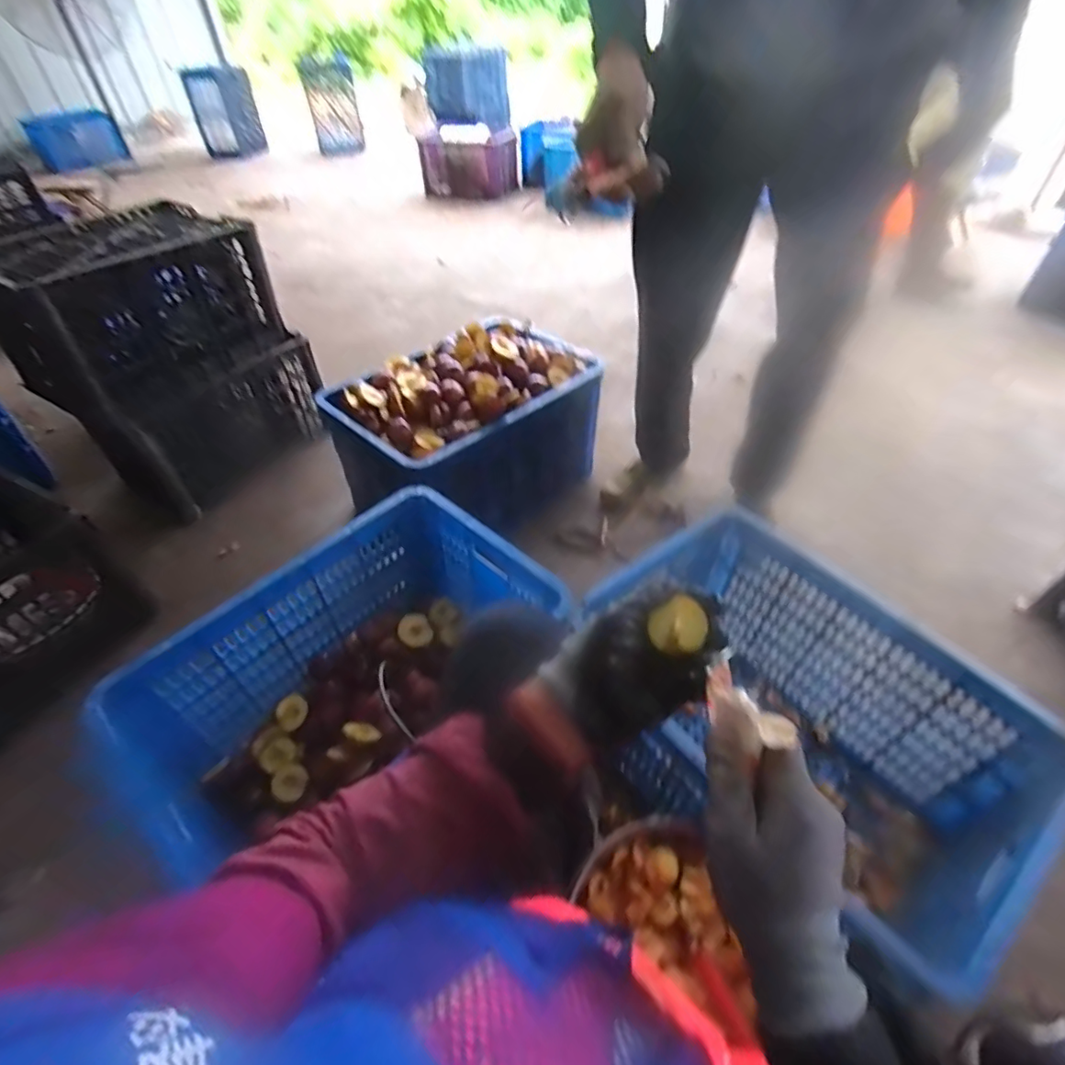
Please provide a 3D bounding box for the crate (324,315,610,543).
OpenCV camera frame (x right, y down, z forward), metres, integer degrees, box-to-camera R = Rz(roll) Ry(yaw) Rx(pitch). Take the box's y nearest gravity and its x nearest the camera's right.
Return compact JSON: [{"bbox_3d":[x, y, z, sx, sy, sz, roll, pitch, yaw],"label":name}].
[{"bbox_3d":[-0.133,-0.222,1.278,0.522,0.352,0.373,-36,55,-27],"label":"crate"}]

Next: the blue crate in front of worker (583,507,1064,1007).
[{"bbox_3d":[0.390,0.290,0.843,0.368,0.337,0.547,-34,55,-26],"label":"blue crate in front of worker"}]

